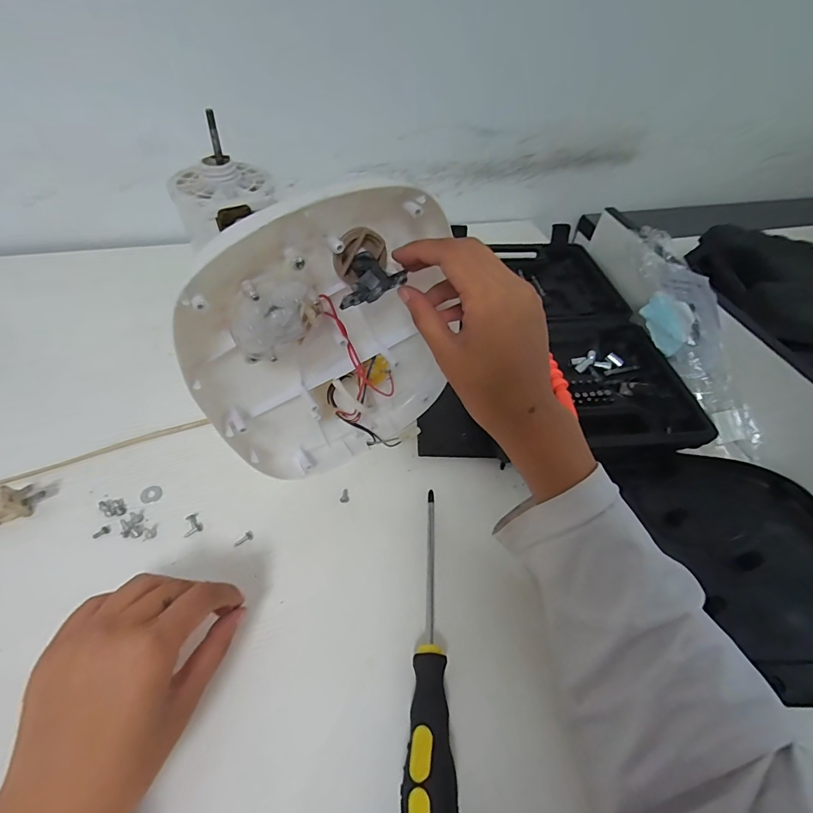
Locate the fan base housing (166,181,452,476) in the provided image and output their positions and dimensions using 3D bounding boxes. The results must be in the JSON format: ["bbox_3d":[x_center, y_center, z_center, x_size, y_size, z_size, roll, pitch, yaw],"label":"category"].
[{"bbox_3d":[-0.050,-0.038,0.311,0.192,0.216,0.052,-27,57,-24],"label":"fan base housing"}]

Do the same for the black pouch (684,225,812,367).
[{"bbox_3d":[0.476,-0.144,0.516,0.166,0.058,0.214,7,50,0],"label":"black pouch"}]

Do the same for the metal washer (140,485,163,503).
[{"bbox_3d":[-0.213,0.073,0.350,0.016,0.004,0.014,-22,56,-22],"label":"metal washer"}]

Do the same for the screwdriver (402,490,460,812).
[{"bbox_3d":[0.017,0.157,0.282,0.030,0.030,0.221,4,48,-1],"label":"screwdriver"}]

